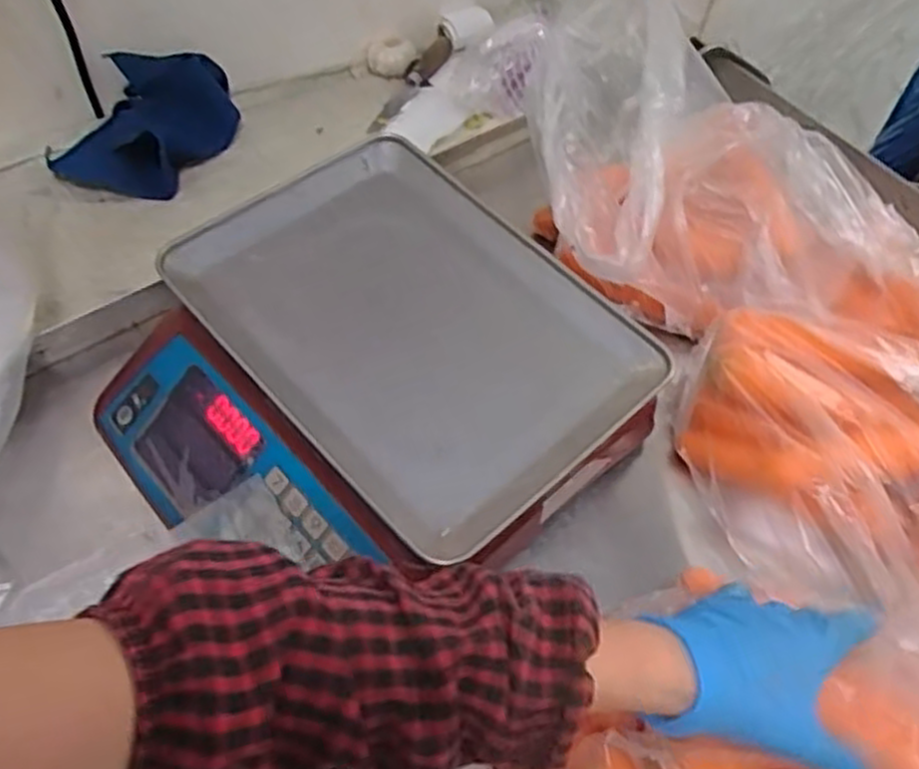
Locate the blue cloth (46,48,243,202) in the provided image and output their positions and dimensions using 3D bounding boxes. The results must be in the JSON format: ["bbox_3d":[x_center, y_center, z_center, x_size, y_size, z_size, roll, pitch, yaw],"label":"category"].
[{"bbox_3d":[-0.326,-0.283,0.832,0.138,0.076,0.186,25,58,12],"label":"blue cloth"}]

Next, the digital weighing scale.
[{"bbox_3d":[-0.069,0.003,0.601,0.333,0.105,0.329,-38,66,-25],"label":"digital weighing scale"}]

